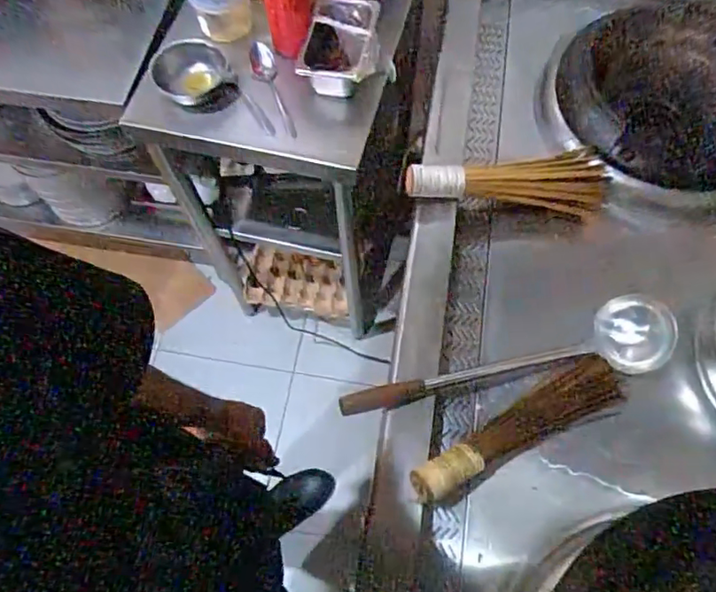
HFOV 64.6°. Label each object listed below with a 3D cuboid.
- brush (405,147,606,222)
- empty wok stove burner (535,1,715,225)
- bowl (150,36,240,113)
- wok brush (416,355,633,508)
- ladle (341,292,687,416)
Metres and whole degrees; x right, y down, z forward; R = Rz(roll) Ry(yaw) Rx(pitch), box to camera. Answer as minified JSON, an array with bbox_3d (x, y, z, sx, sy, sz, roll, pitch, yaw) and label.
[{"bbox_3d":[0.229,-0.167,0.888,0.306,0.087,0.084,-3,66,1],"label":"brush"},{"bbox_3d":[0.511,-0.315,0.938,0.377,0.124,0.390,-3,66,1],"label":"empty wok stove burner"},{"bbox_3d":[-0.266,-0.356,0.926,0.117,0.047,0.120,-1,66,2],"label":"bowl"},{"bbox_3d":[0.213,0.173,0.755,0.320,0.066,0.074,-25,68,-9],"label":"wok brush"},{"bbox_3d":[0.202,0.089,0.773,0.462,0.051,0.103,-12,66,-3],"label":"ladle"}]

